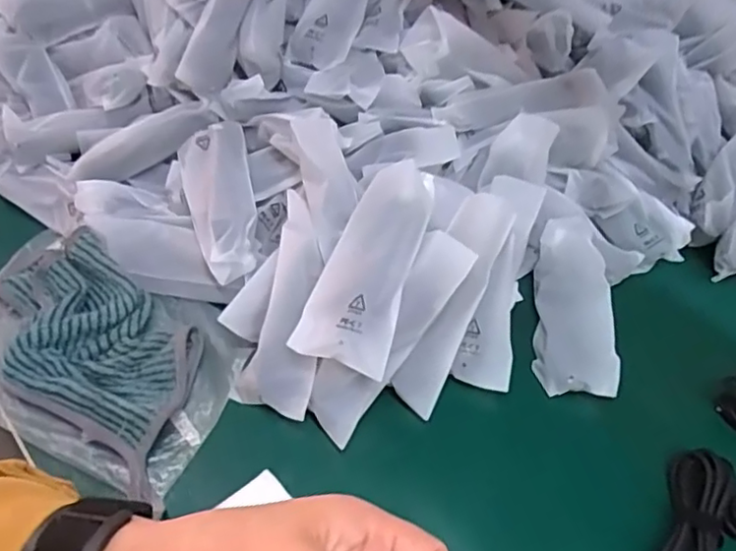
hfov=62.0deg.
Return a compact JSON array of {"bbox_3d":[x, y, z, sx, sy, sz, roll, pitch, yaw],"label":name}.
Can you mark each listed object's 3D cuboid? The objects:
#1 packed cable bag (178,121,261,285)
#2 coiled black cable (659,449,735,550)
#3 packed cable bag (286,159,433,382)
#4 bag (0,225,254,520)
[{"bbox_3d":[-0.115,-0.061,0.476,0.051,0.036,0.139,-10,65,-14],"label":"packed cable bag"},{"bbox_3d":[0.198,0.158,0.376,0.034,0.025,0.112,26,53,15],"label":"coiled black cable"},{"bbox_3d":[0.003,-0.011,0.419,0.059,0.019,0.154,18,66,8],"label":"packed cable bag"},{"bbox_3d":[-0.196,0.052,0.422,0.206,0.035,0.141,24,52,13],"label":"bag"}]

